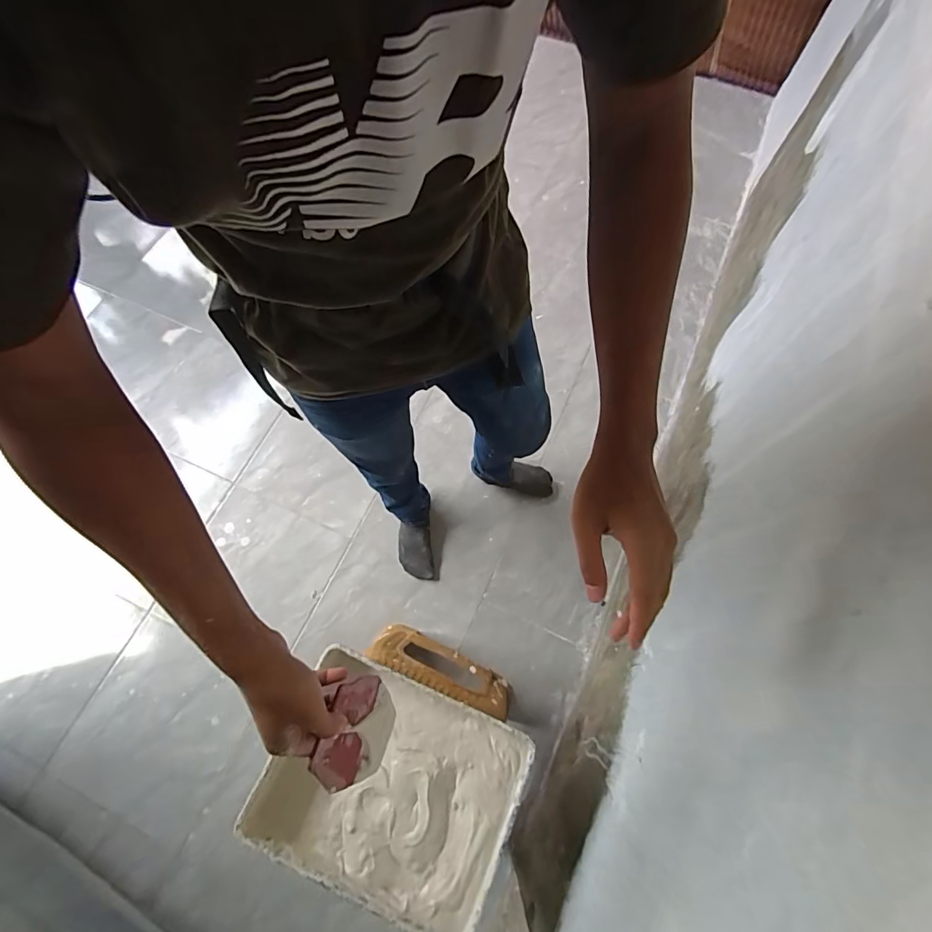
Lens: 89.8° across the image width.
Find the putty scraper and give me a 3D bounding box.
[{"bbox_3d":[-0.103,0.258,0.453,0.005,0.094,0.095,-4,51,33],"label":"putty scraper"}]

